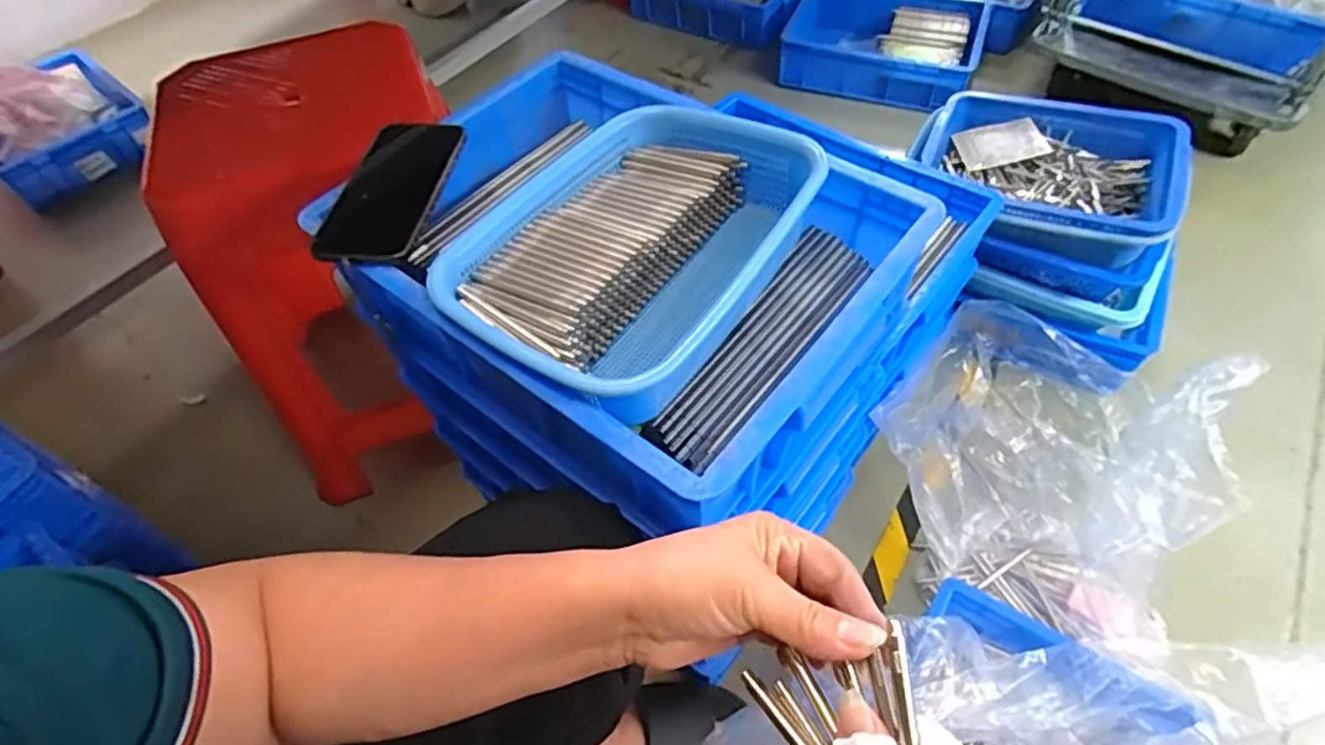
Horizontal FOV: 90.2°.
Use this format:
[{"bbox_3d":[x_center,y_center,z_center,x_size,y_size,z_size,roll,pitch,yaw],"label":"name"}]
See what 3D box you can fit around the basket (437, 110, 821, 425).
[{"bbox_3d":[-0.017,-0.098,0.511,0.206,0.085,0.288,29,61,23],"label":"basket"}]

